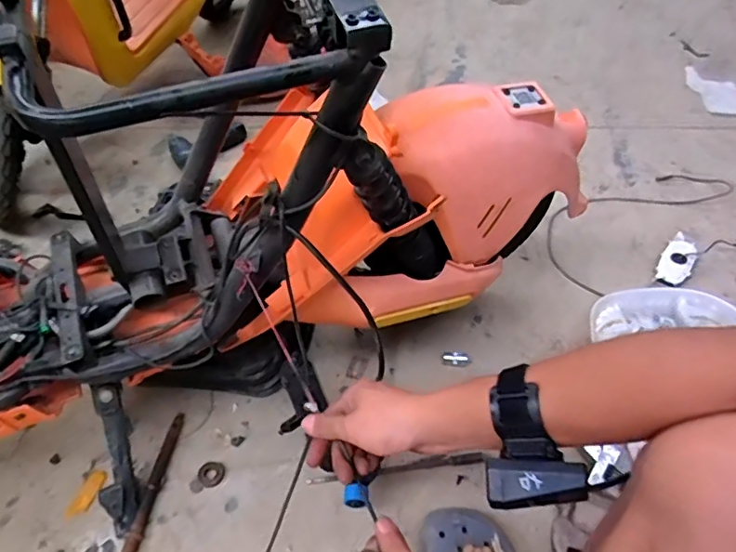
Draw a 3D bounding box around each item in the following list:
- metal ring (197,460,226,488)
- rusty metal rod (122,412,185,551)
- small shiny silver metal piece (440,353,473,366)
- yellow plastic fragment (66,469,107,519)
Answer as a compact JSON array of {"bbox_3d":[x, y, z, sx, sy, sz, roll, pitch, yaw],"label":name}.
[{"bbox_3d":[-0.216,0.273,0.742,0.035,0.005,0.035,-1,45,1],"label":"metal ring"},{"bbox_3d":[-0.291,0.307,0.700,0.017,0.014,0.284,3,45,4],"label":"rusty metal rod"},{"bbox_3d":[0.141,0.133,0.854,0.049,0.015,0.017,3,45,5],"label":"small shiny silver metal piece"},{"bbox_3d":[-0.383,0.296,0.731,0.027,0.005,0.065,14,47,15],"label":"yellow plastic fragment"}]

